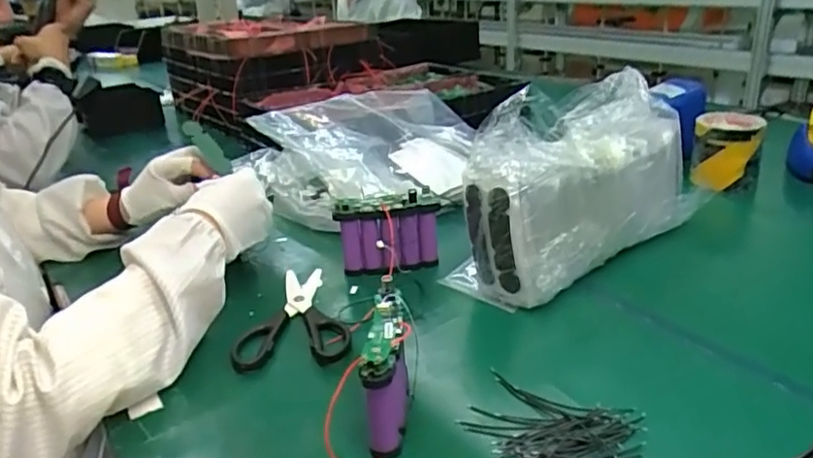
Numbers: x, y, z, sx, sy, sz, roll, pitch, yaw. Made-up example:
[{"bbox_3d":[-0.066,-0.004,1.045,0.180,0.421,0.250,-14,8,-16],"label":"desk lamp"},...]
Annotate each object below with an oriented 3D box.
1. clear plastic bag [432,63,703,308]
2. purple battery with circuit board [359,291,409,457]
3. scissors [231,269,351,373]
[{"bbox_3d":[0.202,-0.053,0.696,0.307,0.202,0.106,-21,30,-34],"label":"clear plastic bag"},{"bbox_3d":[-0.015,0.111,0.469,0.030,0.089,0.088,-3,23,2],"label":"purple battery with circuit board"},{"bbox_3d":[-0.114,0.086,0.641,0.108,0.011,0.180,-5,23,-2],"label":"scissors"}]

